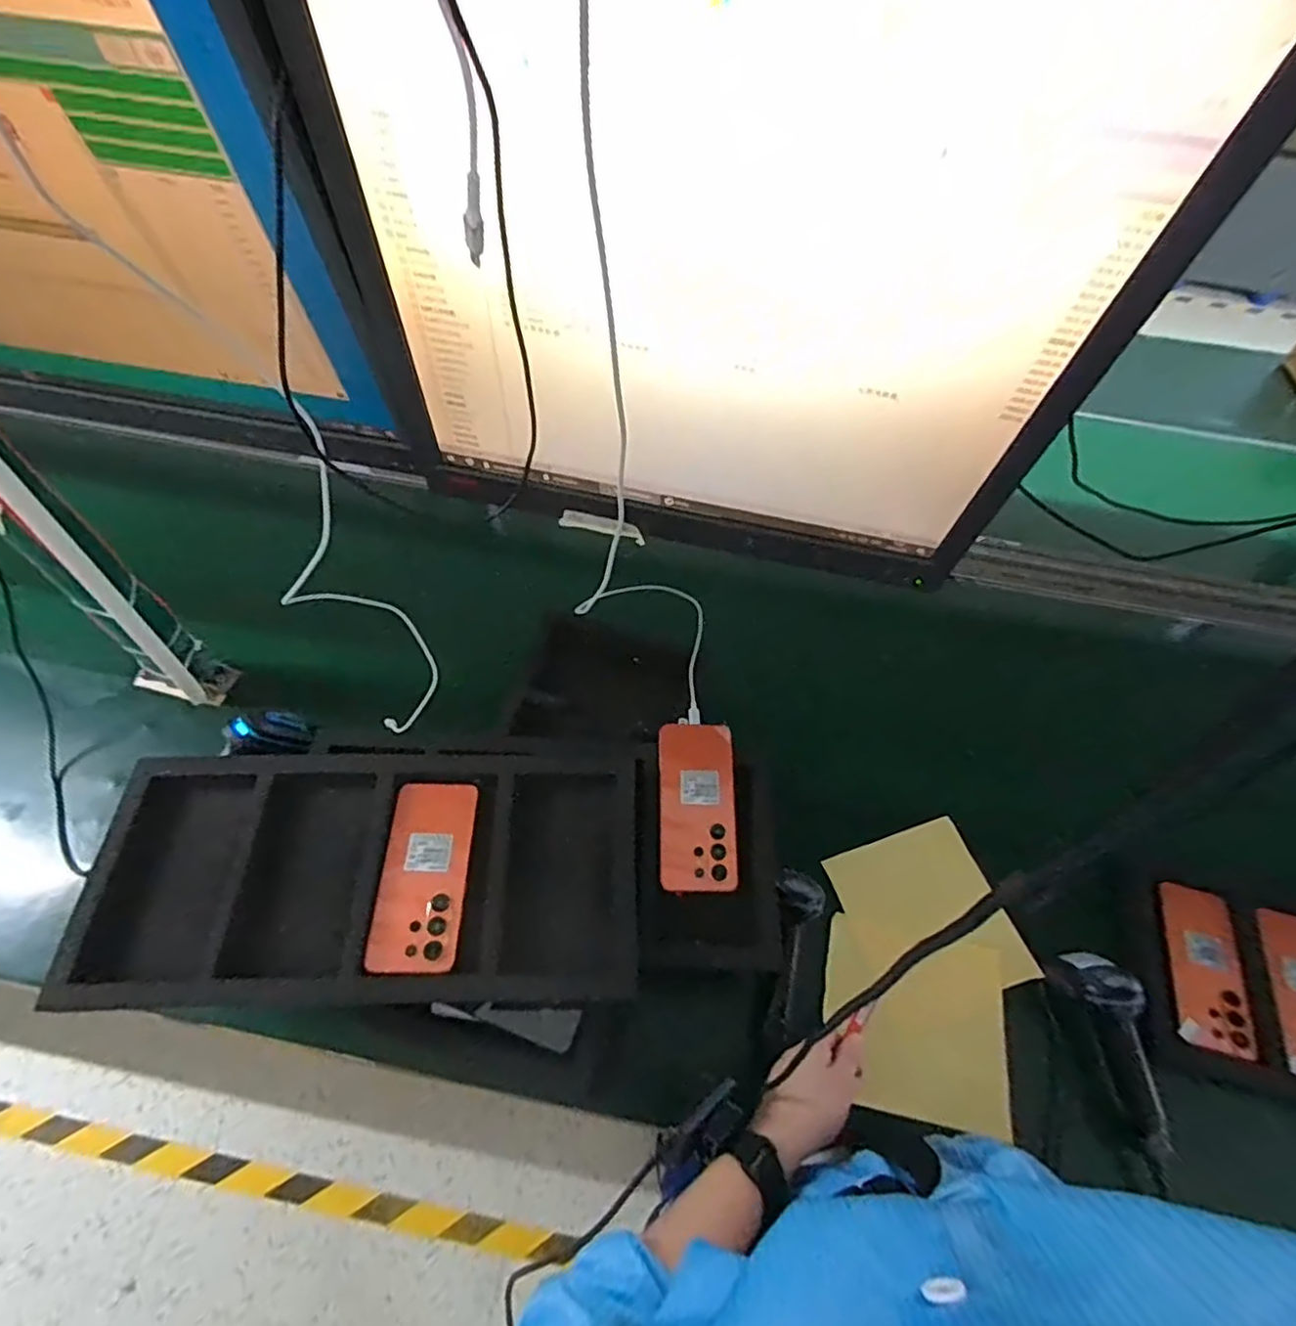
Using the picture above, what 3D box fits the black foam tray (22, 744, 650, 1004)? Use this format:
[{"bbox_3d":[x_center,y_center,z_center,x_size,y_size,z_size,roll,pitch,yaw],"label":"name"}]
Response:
[{"bbox_3d":[-0.255,0.188,0.602,0.493,0.047,0.234,0,58,-4],"label":"black foam tray"}]

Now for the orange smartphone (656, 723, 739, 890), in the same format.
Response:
[{"bbox_3d":[0.051,0.147,0.669,0.079,0.008,0.170,0,69,-2],"label":"orange smartphone"}]

